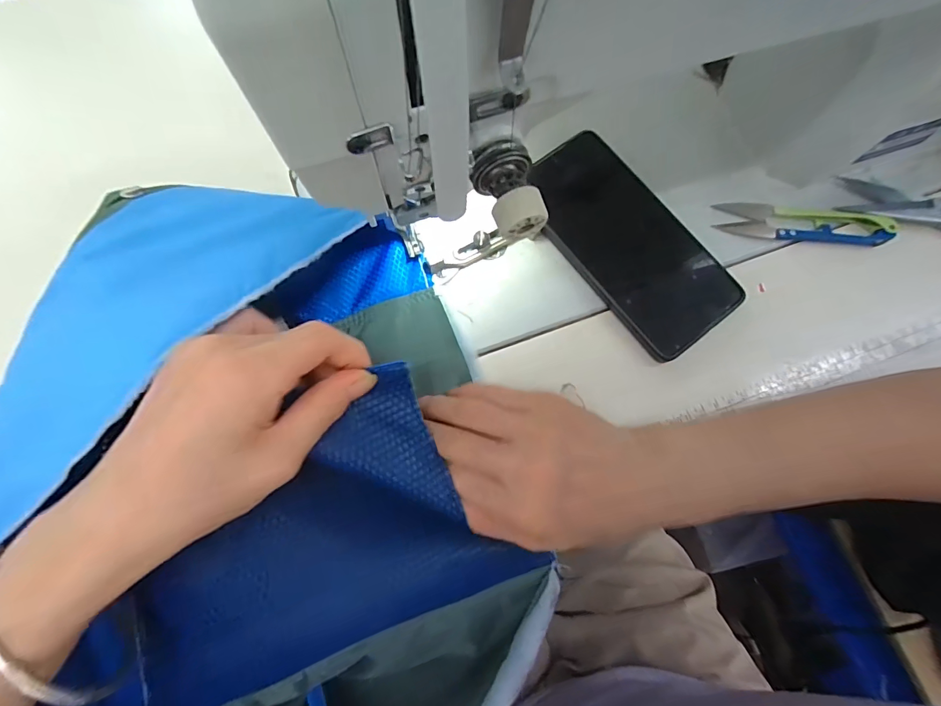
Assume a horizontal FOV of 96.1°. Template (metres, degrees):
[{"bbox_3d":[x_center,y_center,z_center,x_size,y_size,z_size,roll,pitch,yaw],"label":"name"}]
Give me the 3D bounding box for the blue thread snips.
[{"bbox_3d":[0.234,-0.093,0.300,0.115,0.017,0.028,6,76,0],"label":"blue thread snips"}]

